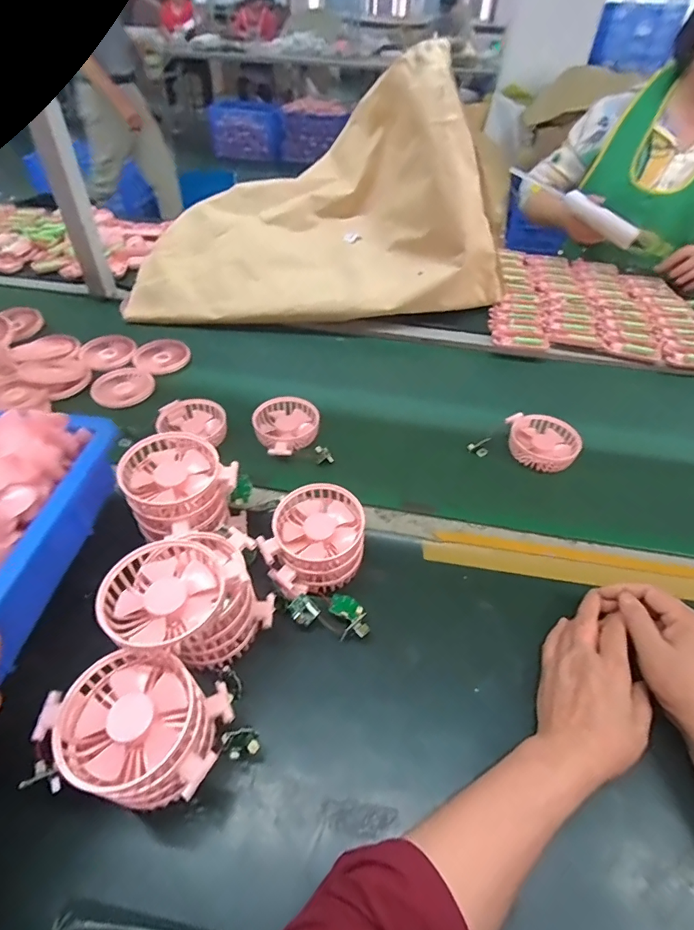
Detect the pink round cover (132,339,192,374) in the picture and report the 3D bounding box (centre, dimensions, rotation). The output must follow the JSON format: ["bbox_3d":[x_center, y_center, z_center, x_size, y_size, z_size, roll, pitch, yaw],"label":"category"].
[{"bbox_3d":[-0.309,-0.182,0.778,0.098,0.009,0.082,19,47,16],"label":"pink round cover"}]

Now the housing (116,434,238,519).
[{"bbox_3d":[-0.169,0.009,0.457,0.088,0.030,0.090,1,44,-1],"label":"housing"}]

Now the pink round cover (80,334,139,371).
[{"bbox_3d":[-0.397,-0.188,0.787,0.083,0.014,0.092,0,44,-3],"label":"pink round cover"}]

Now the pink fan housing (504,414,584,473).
[{"bbox_3d":[0.267,-0.031,0.645,0.094,0.028,0.085,14,45,11],"label":"pink fan housing"}]

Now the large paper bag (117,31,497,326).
[{"bbox_3d":[-0.061,-0.493,0.867,0.691,0.312,0.350,0,44,-2],"label":"large paper bag"}]

